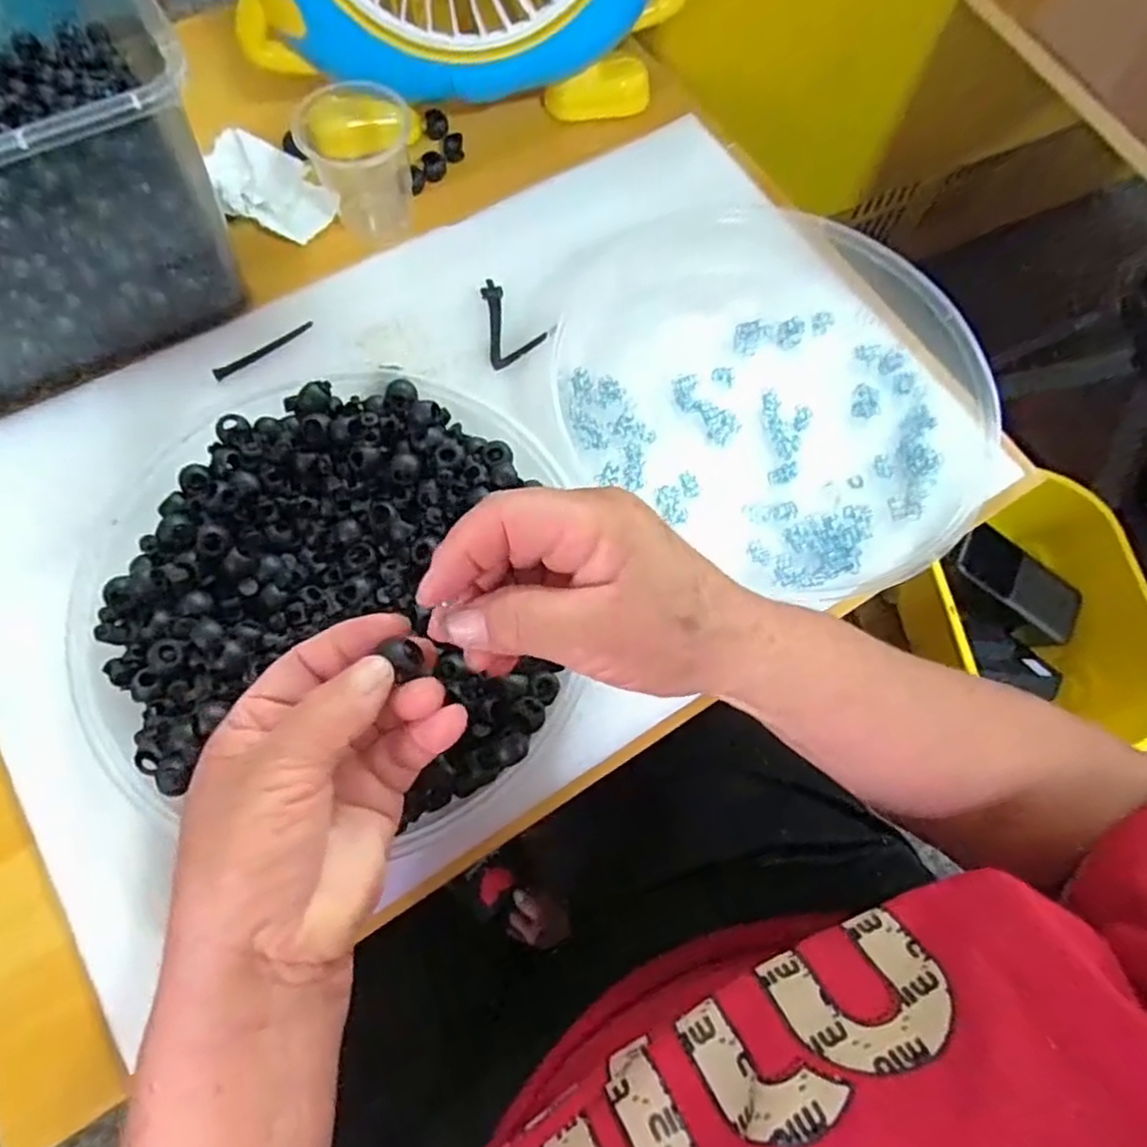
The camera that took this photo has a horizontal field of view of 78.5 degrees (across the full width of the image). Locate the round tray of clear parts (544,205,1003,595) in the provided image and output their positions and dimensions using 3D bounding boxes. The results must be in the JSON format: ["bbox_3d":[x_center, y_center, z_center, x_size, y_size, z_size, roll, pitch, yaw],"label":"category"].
[{"bbox_3d":[0.114,-0.112,0.399,0.256,0.025,0.220,33,73,8],"label":"round tray of clear parts"}]

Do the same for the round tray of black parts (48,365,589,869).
[{"bbox_3d":[-0.108,0.014,0.334,0.223,0.050,0.226,1,71,-2],"label":"round tray of black parts"}]

